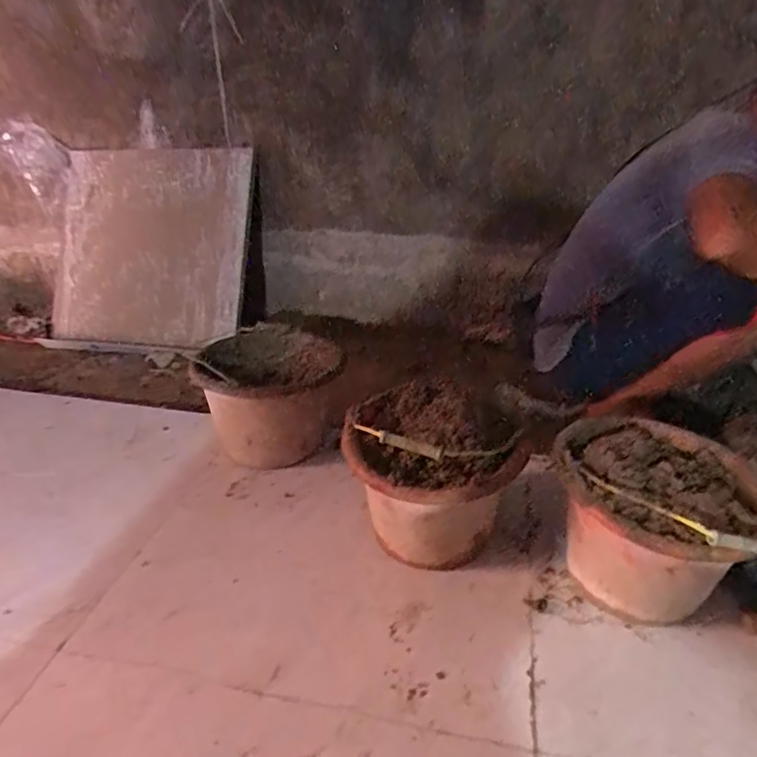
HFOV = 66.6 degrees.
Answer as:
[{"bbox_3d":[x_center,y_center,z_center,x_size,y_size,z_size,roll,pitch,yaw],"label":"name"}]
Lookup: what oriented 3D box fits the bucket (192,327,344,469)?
[{"bbox_3d":[-0.222,0.026,1.172,0.255,0.192,0.260,-1,29,1],"label":"bucket"}]

